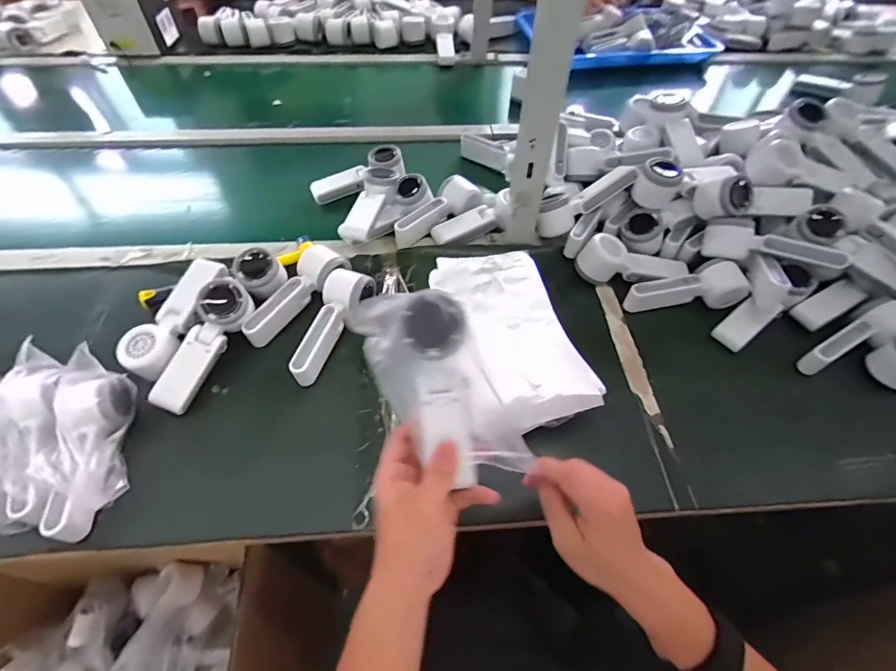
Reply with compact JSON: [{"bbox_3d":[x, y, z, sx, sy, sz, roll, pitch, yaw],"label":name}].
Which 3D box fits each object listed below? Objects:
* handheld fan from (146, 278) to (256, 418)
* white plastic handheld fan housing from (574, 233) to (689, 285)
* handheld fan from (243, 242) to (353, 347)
[{"bbox_3d":[-0.300,0.012,0.540,0.053,0.053,0.170,21,77,13],"label":"handheld fan"},{"bbox_3d":[0.274,-0.107,0.640,0.164,0.056,0.051,6,55,3],"label":"white plastic handheld fan housing"},{"bbox_3d":[-0.211,-0.059,0.597,0.052,0.051,0.167,36,61,22],"label":"handheld fan"}]

